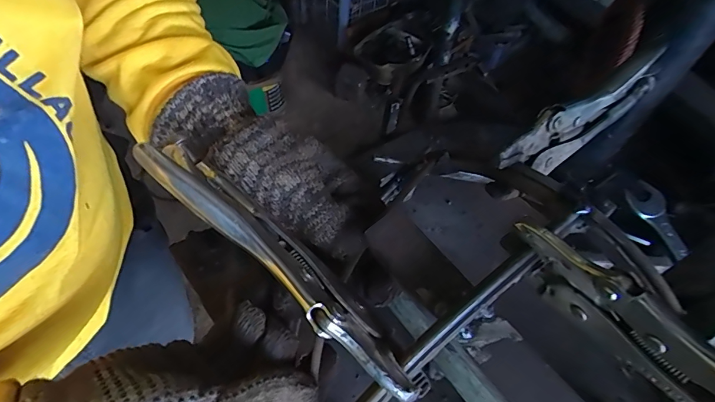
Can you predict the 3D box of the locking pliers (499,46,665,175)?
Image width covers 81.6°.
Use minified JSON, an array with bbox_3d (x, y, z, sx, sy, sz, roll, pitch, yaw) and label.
[{"bbox_3d":[0.154,-0.057,0.276,0.170,0.038,0.022,-28,63,-21],"label":"locking pliers"}]

